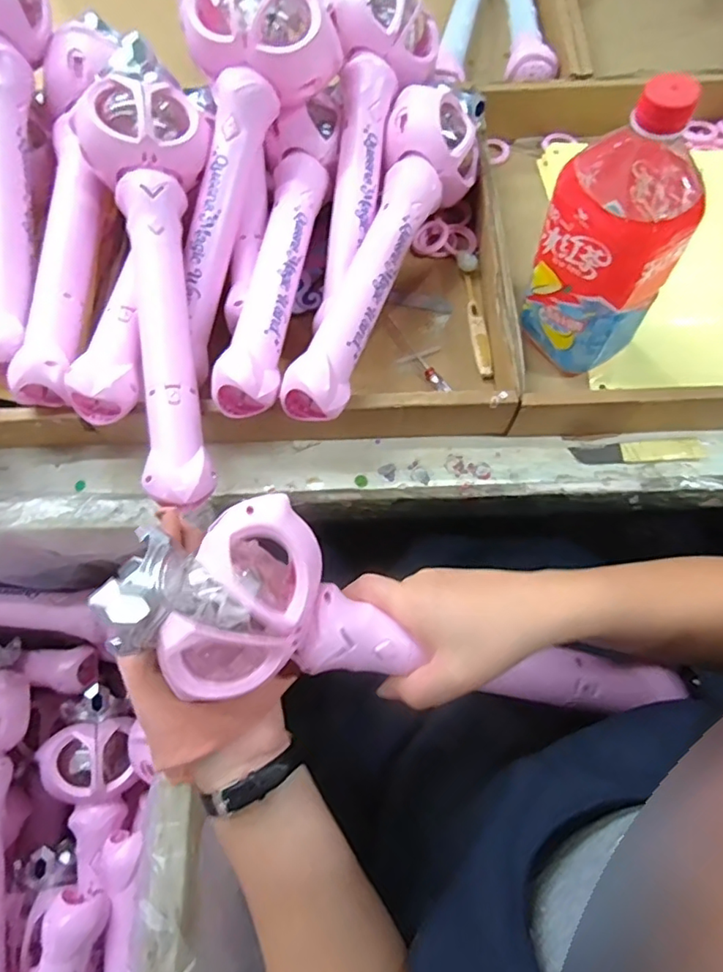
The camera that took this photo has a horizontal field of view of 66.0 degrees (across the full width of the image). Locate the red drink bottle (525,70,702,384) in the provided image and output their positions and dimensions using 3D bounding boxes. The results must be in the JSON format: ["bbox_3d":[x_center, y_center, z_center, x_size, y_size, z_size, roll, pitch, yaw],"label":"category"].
[{"bbox_3d":[0.188,-0.187,0.414,0.096,0.213,0.104,29,73,12],"label":"red drink bottle"}]

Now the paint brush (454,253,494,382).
[{"bbox_3d":[0.108,-0.162,0.520,0.018,0.009,0.139,-5,69,0],"label":"paint brush"}]

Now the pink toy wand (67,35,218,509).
[{"bbox_3d":[-0.156,-0.163,0.424,0.087,0.045,0.357,-9,82,-1],"label":"pink toy wand"}]

